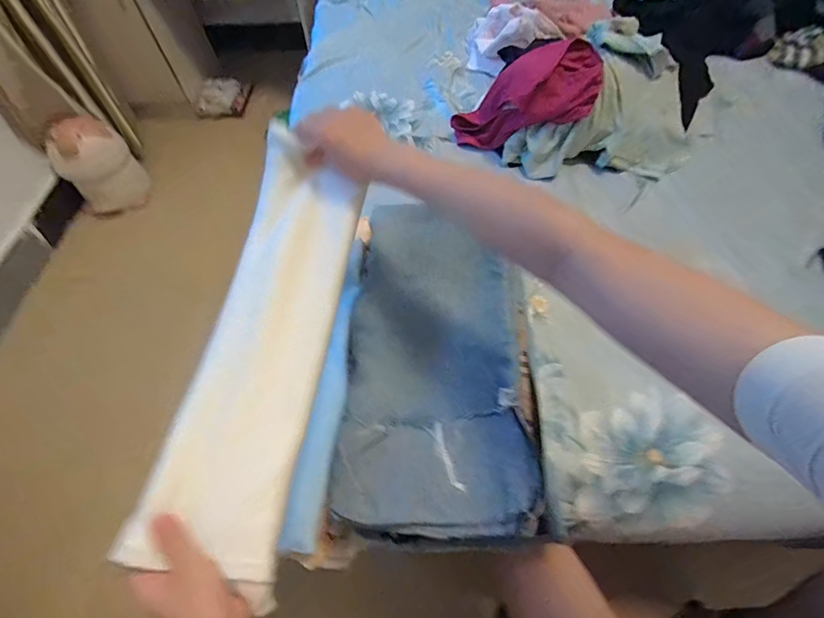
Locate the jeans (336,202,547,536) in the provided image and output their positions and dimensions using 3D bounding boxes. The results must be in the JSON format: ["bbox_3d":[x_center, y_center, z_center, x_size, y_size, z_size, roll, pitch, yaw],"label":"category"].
[{"bbox_3d":[0.028,0.040,0.501,0.214,0.051,0.426,1,59,3],"label":"jeans"}]

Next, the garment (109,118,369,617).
[{"bbox_3d":[-0.154,0.028,0.423,0.135,0.078,0.432,8,73,7],"label":"garment"}]

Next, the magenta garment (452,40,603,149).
[{"bbox_3d":[0.228,-0.434,0.841,0.313,0.121,0.117,-16,53,31],"label":"magenta garment"}]

